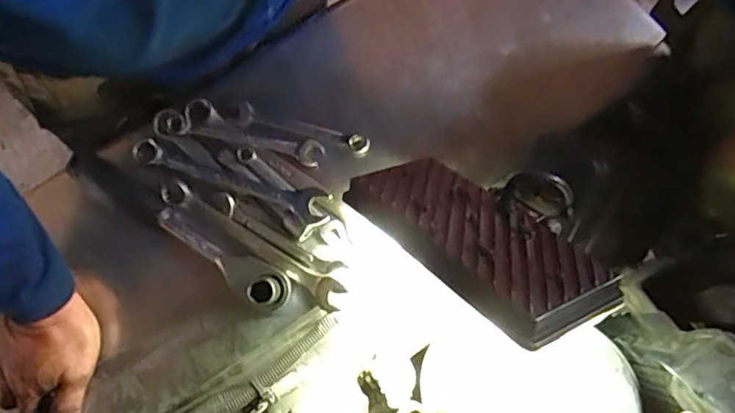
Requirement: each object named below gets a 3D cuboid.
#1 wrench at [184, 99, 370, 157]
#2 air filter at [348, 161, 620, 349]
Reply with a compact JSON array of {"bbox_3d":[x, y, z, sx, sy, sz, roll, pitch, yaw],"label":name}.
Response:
[{"bbox_3d":[-0.088,-0.076,0.570,0.180,0.018,0.026,10,78,2],"label":"wrench"},{"bbox_3d":[0.079,0.021,0.454,0.104,0.028,0.212,-23,41,-26],"label":"air filter"}]

